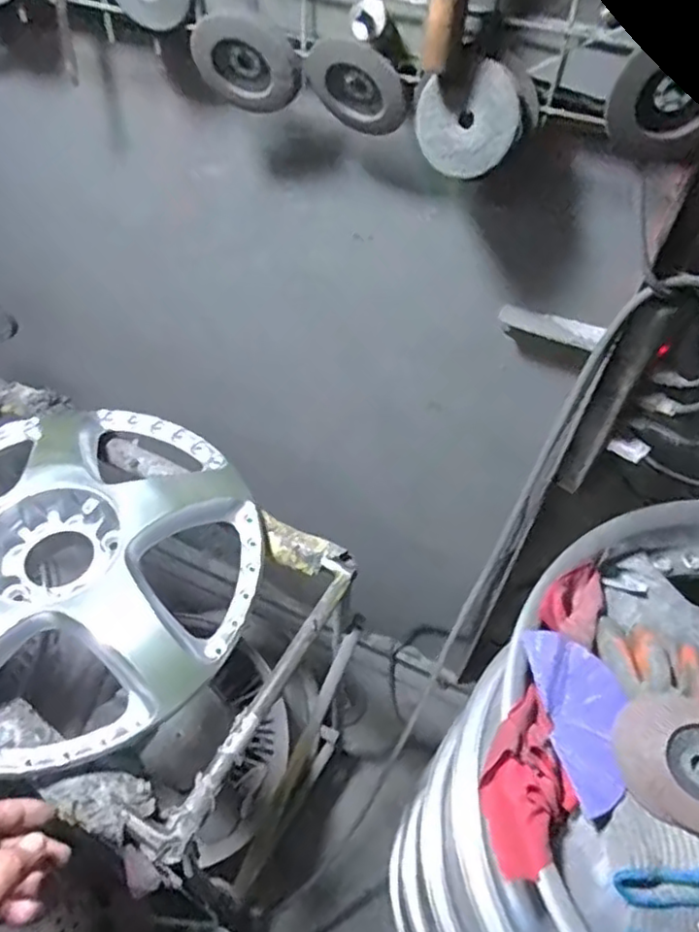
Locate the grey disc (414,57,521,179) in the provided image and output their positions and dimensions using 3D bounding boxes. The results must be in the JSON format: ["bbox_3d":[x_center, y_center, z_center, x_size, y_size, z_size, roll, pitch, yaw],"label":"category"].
[{"bbox_3d":[0.091,-0.277,0.517,0.089,0.081,0.019,27,56,18],"label":"grey disc"}]

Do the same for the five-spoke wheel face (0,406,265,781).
[{"bbox_3d":[-0.302,0.094,0.674,0.397,0.070,0.407,1,52,-2],"label":"five-spoke wheel face"}]

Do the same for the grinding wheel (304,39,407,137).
[{"bbox_3d":[0.006,-0.330,0.563,0.091,0.078,0.035,15,53,9],"label":"grinding wheel"}]

